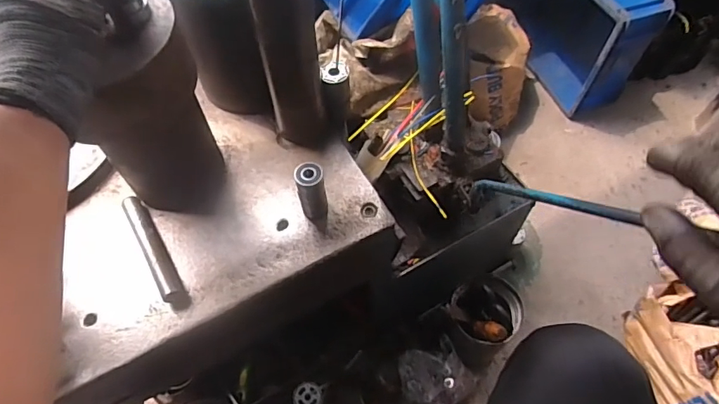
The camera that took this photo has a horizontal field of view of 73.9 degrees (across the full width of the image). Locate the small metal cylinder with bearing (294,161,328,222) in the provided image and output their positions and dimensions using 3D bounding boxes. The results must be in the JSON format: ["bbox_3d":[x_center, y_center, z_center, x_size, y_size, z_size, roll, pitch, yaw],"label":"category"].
[{"bbox_3d":[-0.053,-0.010,0.544,0.030,0.074,0.031,-11,59,-6],"label":"small metal cylinder with bearing"}]

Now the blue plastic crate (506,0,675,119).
[{"bbox_3d":[0.528,-0.443,1.174,0.169,0.297,0.361,-23,61,-12],"label":"blue plastic crate"}]

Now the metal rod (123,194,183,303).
[{"bbox_3d":[-0.232,0.048,0.535,0.019,0.022,0.139,-28,62,-15],"label":"metal rod"}]

